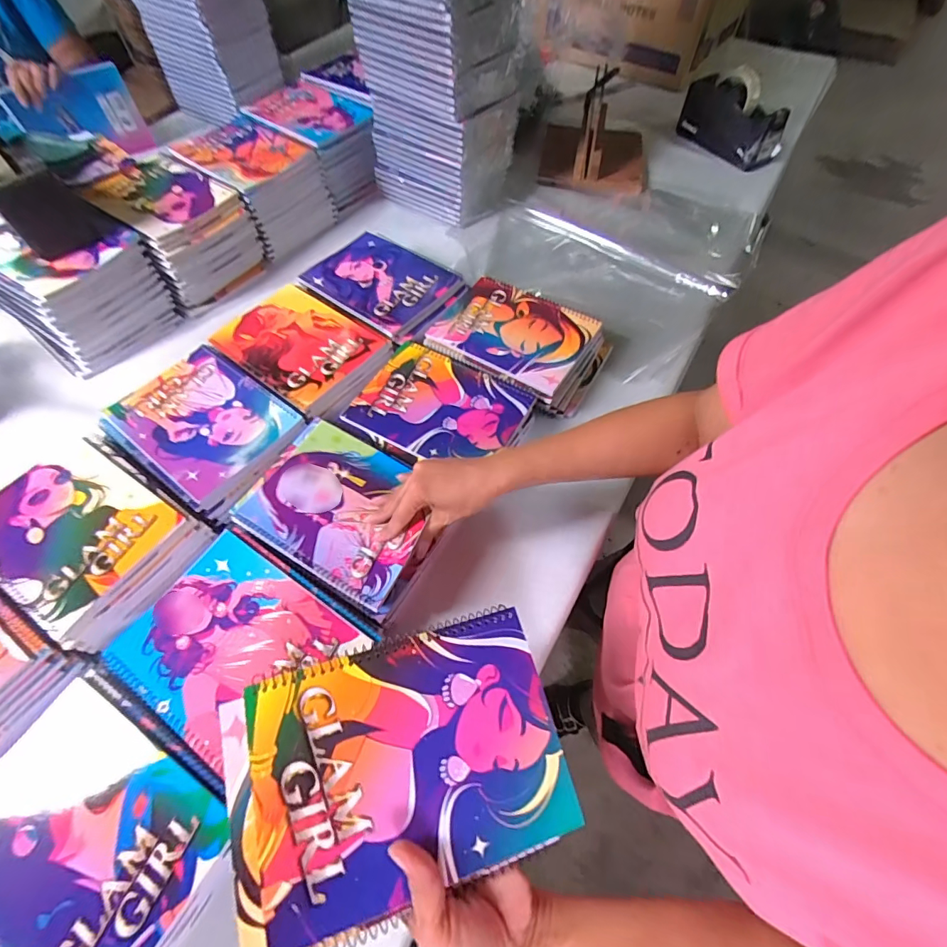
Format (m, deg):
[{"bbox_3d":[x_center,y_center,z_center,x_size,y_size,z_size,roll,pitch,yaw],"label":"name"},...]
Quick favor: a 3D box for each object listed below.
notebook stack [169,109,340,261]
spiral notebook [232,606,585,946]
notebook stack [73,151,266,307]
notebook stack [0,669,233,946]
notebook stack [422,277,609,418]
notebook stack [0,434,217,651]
[{"bbox_3d":[-0.375,-0.504,0.793,0.202,0.110,0.159,34,66,18],"label":"notebook stack"},{"bbox_3d":[-0.048,0.191,0.302,0.208,0.024,0.153,-15,63,-10],"label":"spiral notebook"},{"bbox_3d":[-0.473,-0.394,0.729,0.212,0.109,0.154,35,66,18],"label":"notebook stack"},{"bbox_3d":[-0.307,0.289,0.371,0.213,0.056,0.154,29,64,13],"label":"notebook stack"},{"bbox_3d":[0.063,-0.183,0.644,0.230,0.055,0.158,26,63,14],"label":"notebook stack"},{"bbox_3d":[-0.417,0.066,0.497,0.213,0.052,0.163,31,65,14],"label":"notebook stack"}]

